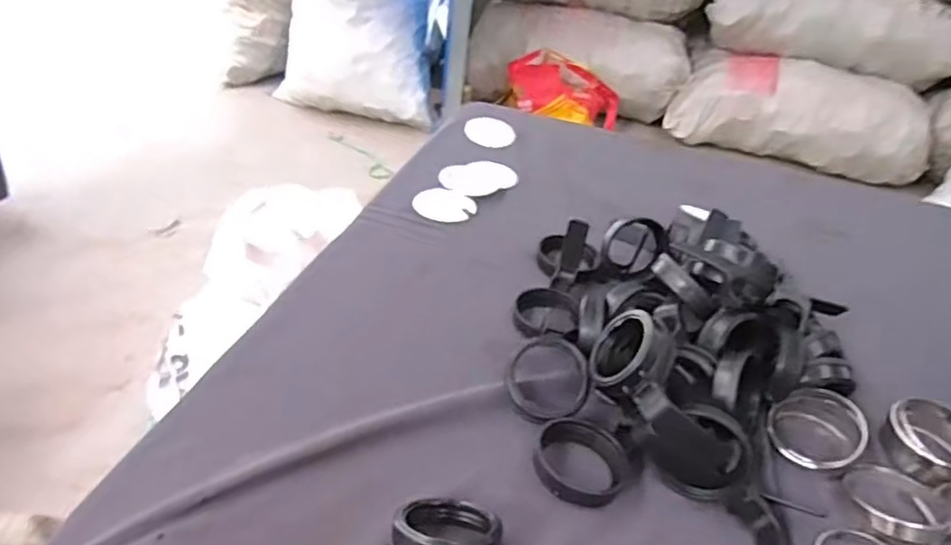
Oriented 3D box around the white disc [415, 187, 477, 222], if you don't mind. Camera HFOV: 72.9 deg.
[{"bbox_3d":[-0.041,-0.086,0.821,0.076,0.007,0.076,4,35,-3],"label":"white disc"}]

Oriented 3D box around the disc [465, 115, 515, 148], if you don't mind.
[{"bbox_3d":[0.024,-0.227,1.037,0.080,0.010,0.100,7,35,1],"label":"disc"}]

